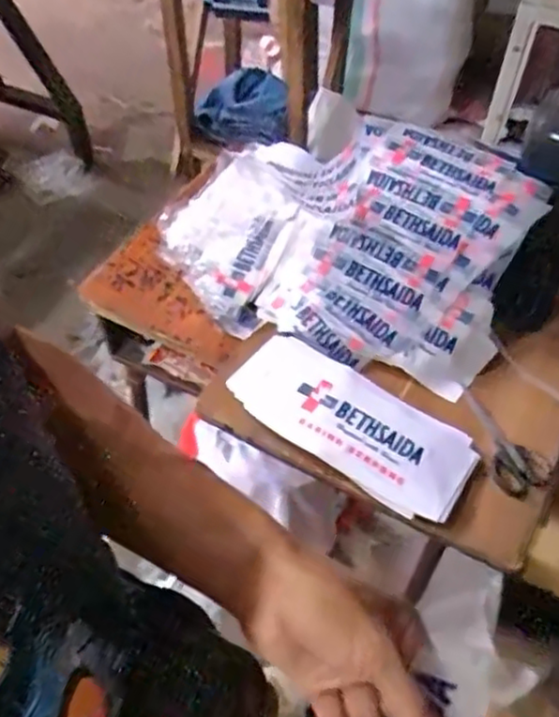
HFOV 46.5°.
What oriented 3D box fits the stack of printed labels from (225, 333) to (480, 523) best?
[{"bbox_3d":[0.079,0.070,0.755,0.289,0.015,0.125,30,57,21],"label":"stack of printed labels"}]

